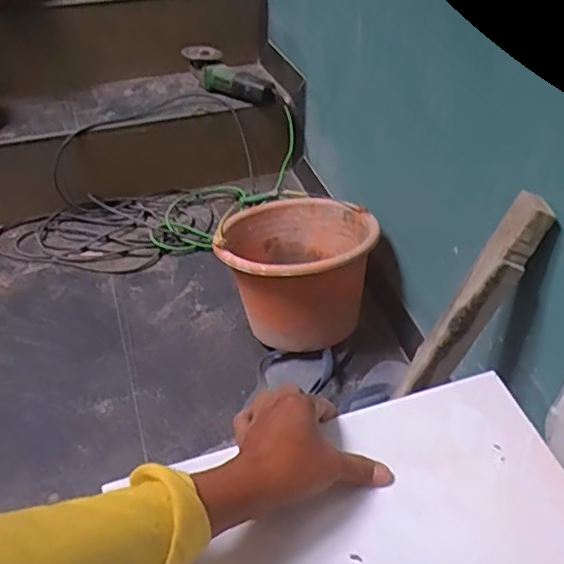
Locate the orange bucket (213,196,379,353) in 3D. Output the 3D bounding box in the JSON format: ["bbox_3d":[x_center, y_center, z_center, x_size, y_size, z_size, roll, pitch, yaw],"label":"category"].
[{"bbox_3d":[0.024,-0.035,1.041,0.247,0.177,0.253,0,39,0],"label":"orange bucket"}]

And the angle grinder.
[{"bbox_3d":[-0.132,-0.501,1.437,0.109,0.087,0.233,-27,46,-28],"label":"angle grinder"}]

